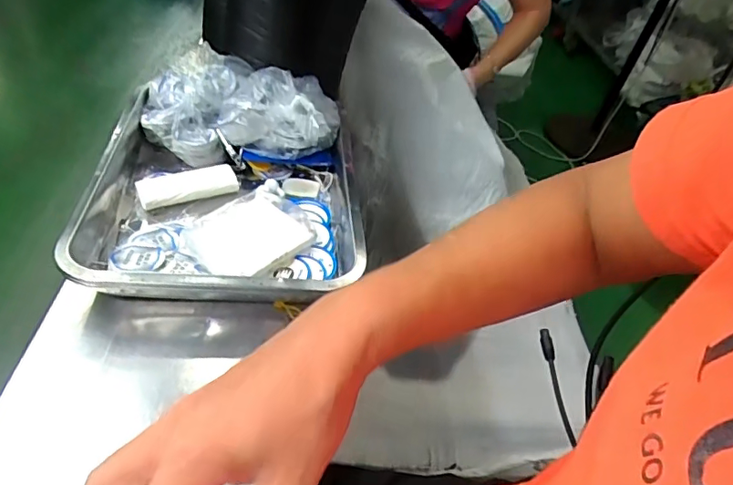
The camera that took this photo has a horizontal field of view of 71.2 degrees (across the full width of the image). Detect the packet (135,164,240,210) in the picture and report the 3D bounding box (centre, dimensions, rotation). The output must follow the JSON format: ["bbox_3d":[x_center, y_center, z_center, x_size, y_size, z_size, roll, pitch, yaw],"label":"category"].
[{"bbox_3d":[-0.193,-0.062,0.561,0.103,0.016,0.034,-15,82,-30],"label":"packet"}]

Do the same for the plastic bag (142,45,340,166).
[{"bbox_3d":[-0.148,-0.166,0.620,0.233,0.079,0.156,16,43,4],"label":"plastic bag"}]

